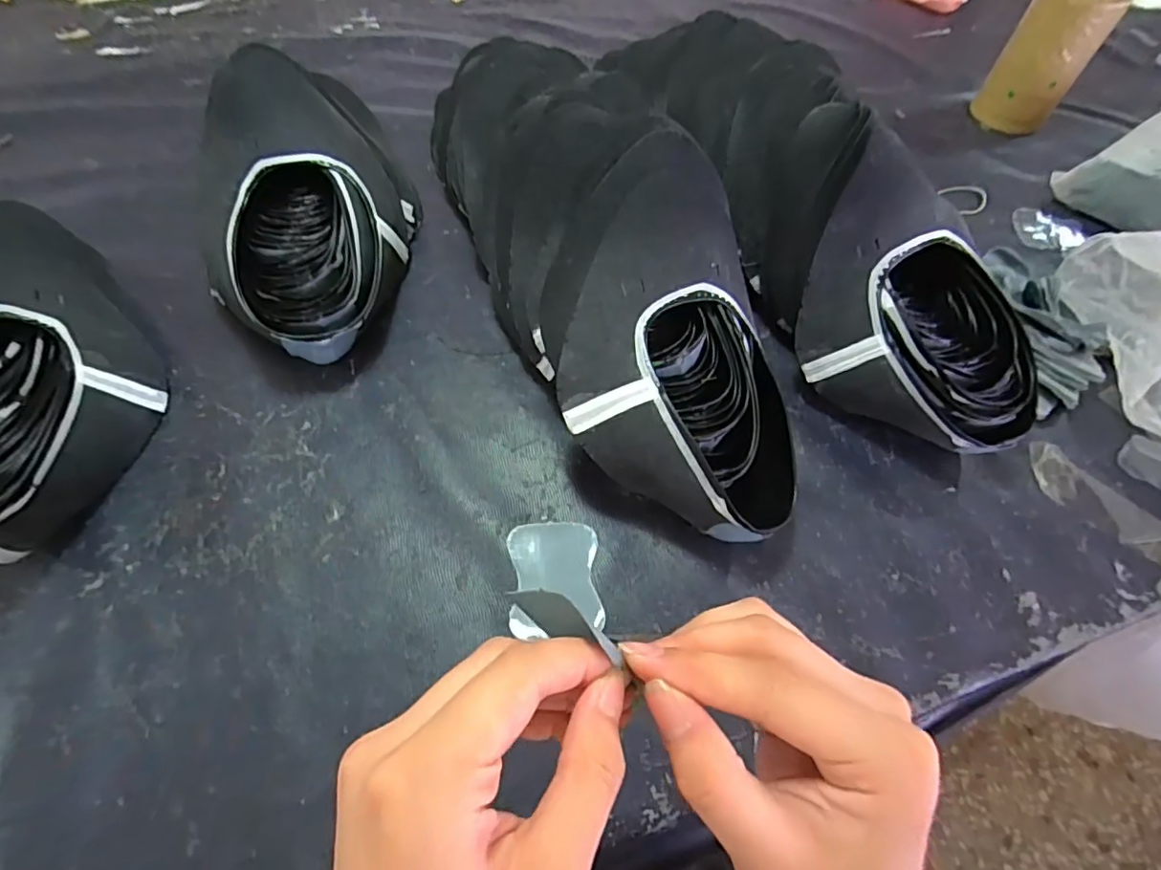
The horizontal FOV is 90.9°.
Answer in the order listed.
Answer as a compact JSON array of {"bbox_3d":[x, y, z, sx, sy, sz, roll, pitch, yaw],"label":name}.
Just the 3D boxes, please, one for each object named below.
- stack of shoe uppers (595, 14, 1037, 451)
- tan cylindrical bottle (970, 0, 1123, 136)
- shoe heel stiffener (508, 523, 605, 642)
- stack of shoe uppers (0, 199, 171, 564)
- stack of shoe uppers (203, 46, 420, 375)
[{"bbox_3d":[0.192,-0.203,0.496,0.139,0.149,0.490,-17,60,-14],"label":"stack of shoe uppers"},{"bbox_3d":[0.566,-0.482,0.681,0.096,0.198,0.082,25,59,12],"label":"tan cylindrical bottle"},{"bbox_3d":[-0.016,0.092,0.372,0.058,0.005,0.073,-2,57,-5],"label":"shoe heel stiffener"},{"bbox_3d":[-0.378,-0.041,0.389,0.130,0.095,0.250,-23,62,-18],"label":"stack of shoe uppers"},{"bbox_3d":[-0.222,-0.202,0.476,0.151,0.140,0.289,-13,59,-12],"label":"stack of shoe uppers"}]

